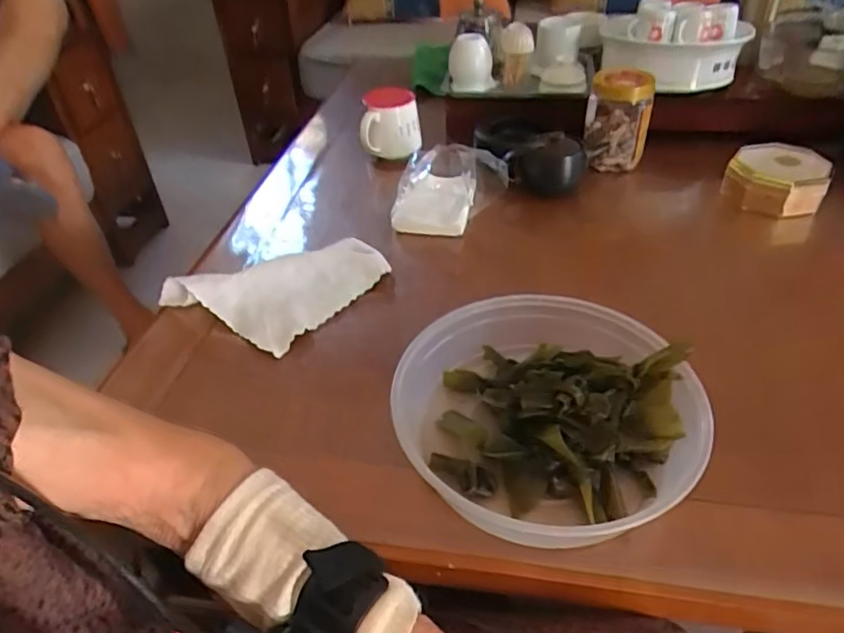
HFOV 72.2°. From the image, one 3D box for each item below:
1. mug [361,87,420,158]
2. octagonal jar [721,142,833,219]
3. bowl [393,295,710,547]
[{"bbox_3d":[-0.049,-0.299,0.898,0.090,0.082,0.092,-4,41,0],"label":"mug"},{"bbox_3d":[0.486,-0.186,0.794,0.121,0.053,0.095,25,49,30],"label":"octagonal jar"},{"bbox_3d":[0.103,0.082,0.481,0.239,0.069,0.226,-3,41,2],"label":"bowl"}]

